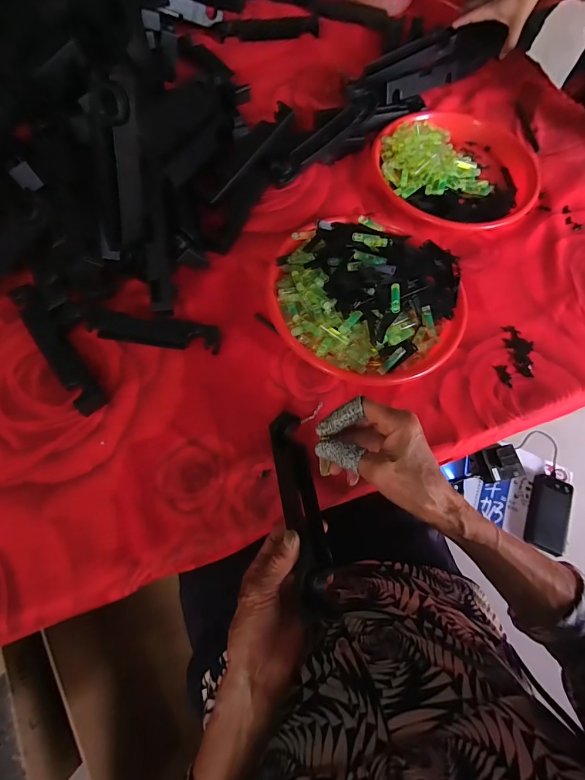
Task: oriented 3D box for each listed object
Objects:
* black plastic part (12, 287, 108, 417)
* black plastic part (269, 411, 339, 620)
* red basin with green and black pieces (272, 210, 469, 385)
[{"bbox_3d":[-0.283,-0.051,0.434,0.032,0.019,0.195,-34,72,-14],"label":"black plastic part"},{"bbox_3d":[0.008,0.107,0.348,0.034,0.023,0.187,-11,57,-6],"label":"black plastic part"},{"bbox_3d":[0.097,-0.124,0.456,0.241,0.066,0.226,0,68,-1],"label":"red basin with green and black pieces"}]

